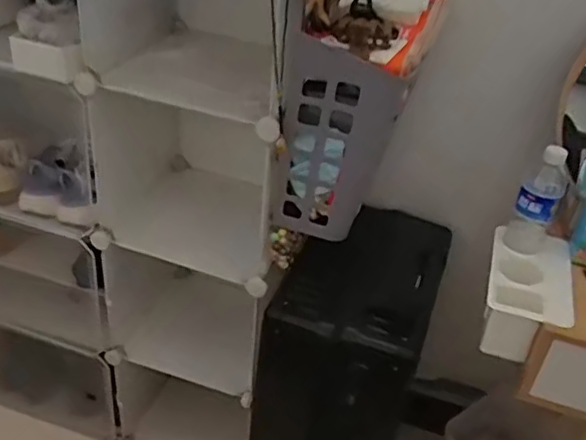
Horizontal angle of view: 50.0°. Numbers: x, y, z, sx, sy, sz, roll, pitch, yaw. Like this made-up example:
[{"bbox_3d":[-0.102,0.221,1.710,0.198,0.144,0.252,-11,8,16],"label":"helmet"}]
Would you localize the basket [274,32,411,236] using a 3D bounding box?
[{"bbox_3d":[0.066,-0.123,0.981,0.171,0.327,0.119,5,34,1],"label":"basket"}]

